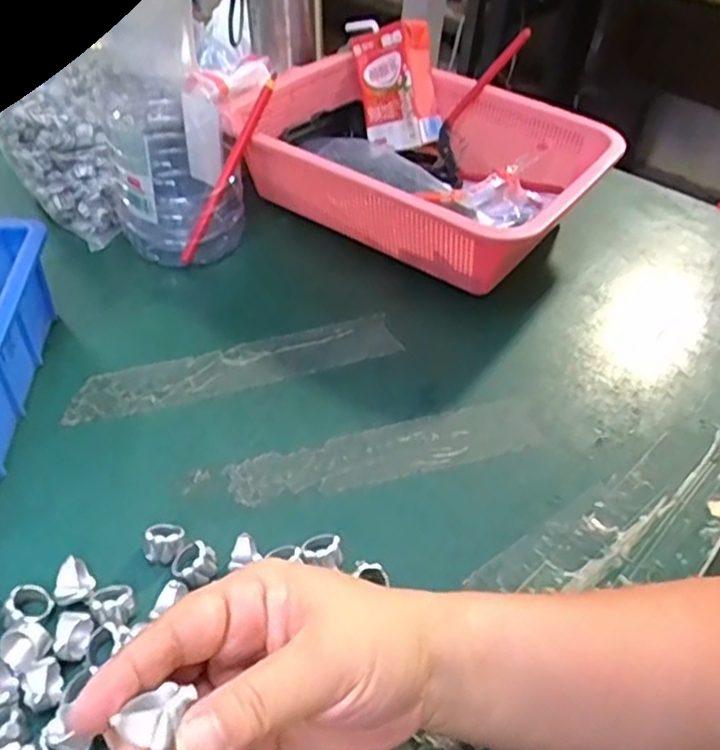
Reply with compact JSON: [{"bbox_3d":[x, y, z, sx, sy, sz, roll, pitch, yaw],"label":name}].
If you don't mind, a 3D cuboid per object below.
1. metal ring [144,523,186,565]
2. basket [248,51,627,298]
[{"bbox_3d":[-0.104,0.090,0.369,0.019,0.017,0.020,3,44,-2],"label":"metal ring"},{"bbox_3d":[0.048,-0.179,0.597,0.289,0.095,0.204,27,48,21],"label":"basket"}]

